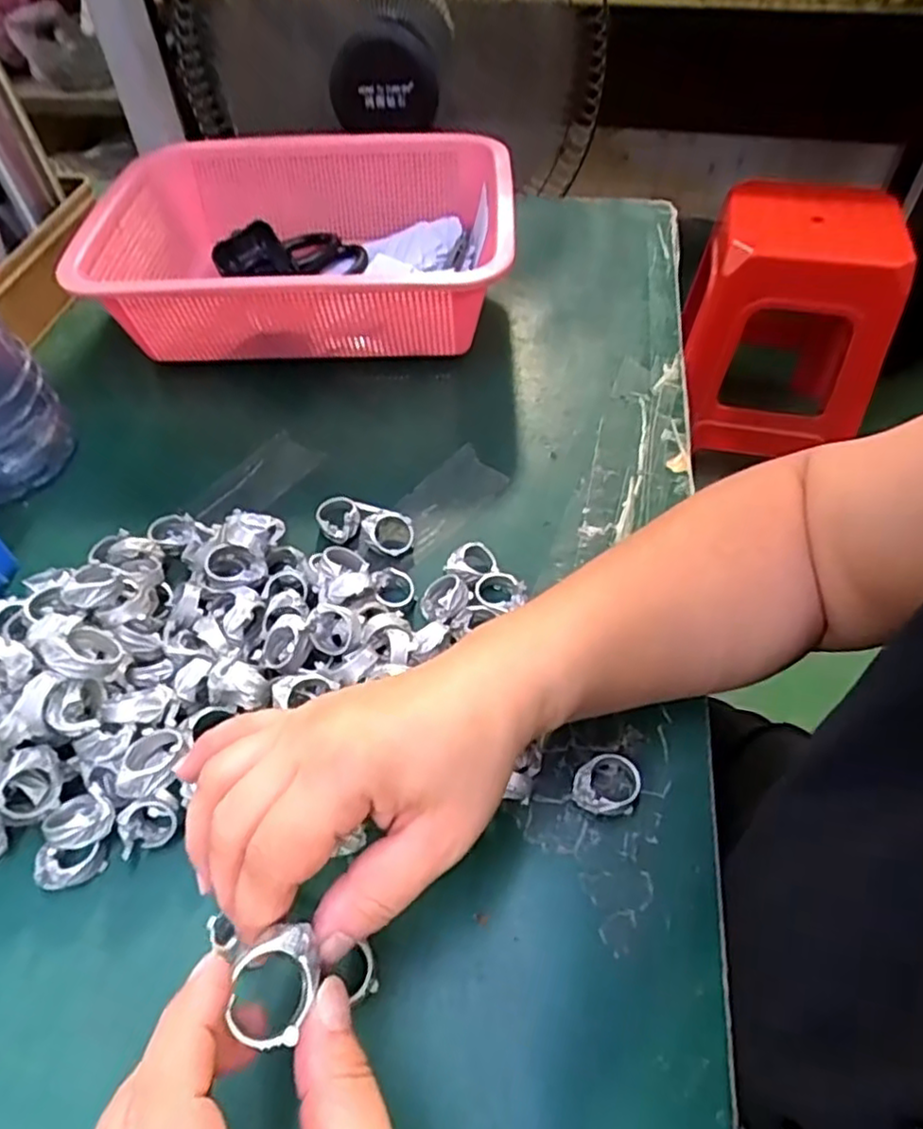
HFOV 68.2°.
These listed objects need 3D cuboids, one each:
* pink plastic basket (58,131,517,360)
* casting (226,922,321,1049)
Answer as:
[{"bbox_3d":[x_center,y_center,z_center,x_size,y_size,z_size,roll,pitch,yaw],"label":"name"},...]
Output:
[{"bbox_3d":[-0.111,-0.236,0.521,0.290,0.092,0.211,-1,51,2],"label":"pink plastic basket"},{"bbox_3d":[-0.055,0.122,0.200,0.022,0.011,0.032,13,53,12],"label":"casting"}]

